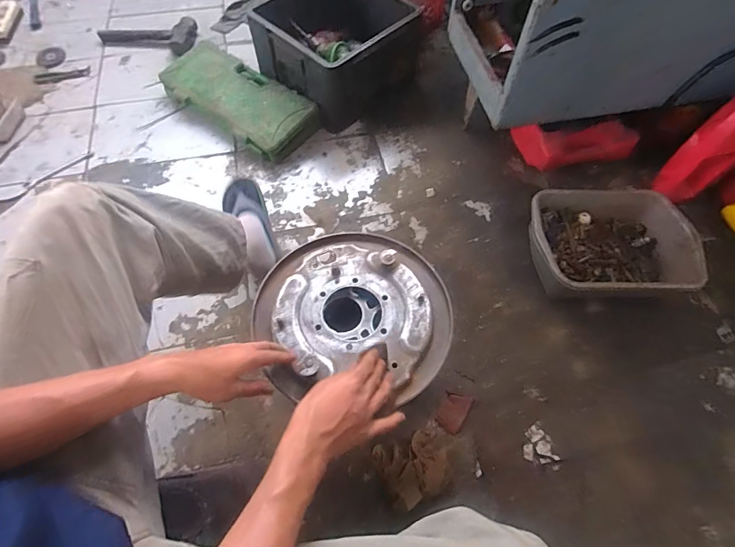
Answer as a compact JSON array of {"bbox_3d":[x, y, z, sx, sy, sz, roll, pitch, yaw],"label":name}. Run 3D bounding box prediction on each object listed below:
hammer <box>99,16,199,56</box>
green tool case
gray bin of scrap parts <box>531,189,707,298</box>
[{"bbox_3d":[-0.768,-0.838,1.410,0.362,0.069,0.149,8,61,4],"label":"hammer"},{"bbox_3d":[-0.387,-0.517,1.202,0.500,0.085,0.204,34,66,17],"label":"green tool case"},{"bbox_3d":[0.547,-0.063,0.931,0.342,0.107,0.273,4,63,2],"label":"gray bin of scrap parts"}]

